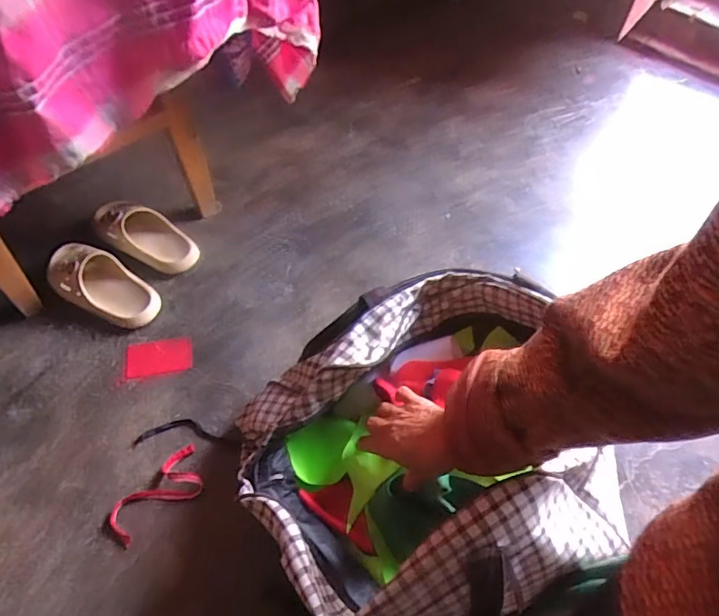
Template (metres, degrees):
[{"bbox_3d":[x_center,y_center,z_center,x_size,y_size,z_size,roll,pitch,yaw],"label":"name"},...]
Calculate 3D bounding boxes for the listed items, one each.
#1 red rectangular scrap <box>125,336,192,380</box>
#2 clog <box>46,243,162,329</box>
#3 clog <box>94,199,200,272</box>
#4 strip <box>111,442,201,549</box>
[{"bbox_3d":[-0.319,0.077,0.807,0.100,0.004,0.062,-9,57,-8],"label":"red rectangular scrap"},{"bbox_3d":[-0.434,-0.044,0.851,0.208,0.070,0.095,24,57,13],"label":"clog"},{"bbox_3d":[-0.390,-0.135,0.923,0.198,0.065,0.087,22,57,12],"label":"clog"},{"bbox_3d":[-0.274,0.253,0.690,0.131,0.025,0.064,-33,63,-23],"label":"strip"}]

